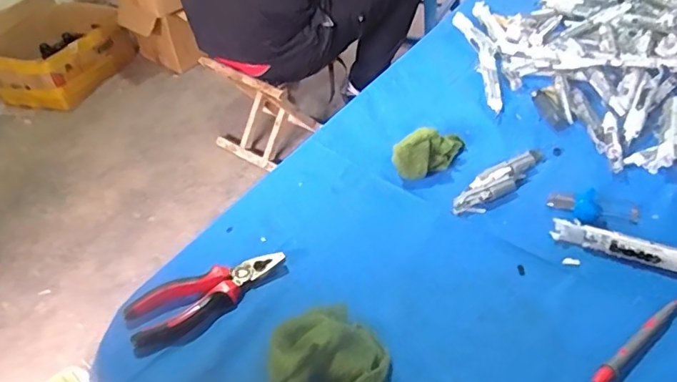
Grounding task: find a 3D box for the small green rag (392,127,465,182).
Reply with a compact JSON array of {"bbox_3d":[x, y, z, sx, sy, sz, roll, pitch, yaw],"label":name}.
[{"bbox_3d":[0.110,-0.049,0.645,0.097,0.054,0.035,-23,47,-20],"label":"small green rag"}]

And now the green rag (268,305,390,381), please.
[{"bbox_3d":[-0.012,0.146,0.464,0.098,0.031,0.093,26,51,31],"label":"green rag"}]

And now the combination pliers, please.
[{"bbox_3d":[-0.126,0.103,0.520,0.154,0.020,0.059,-25,45,-18],"label":"combination pliers"}]

